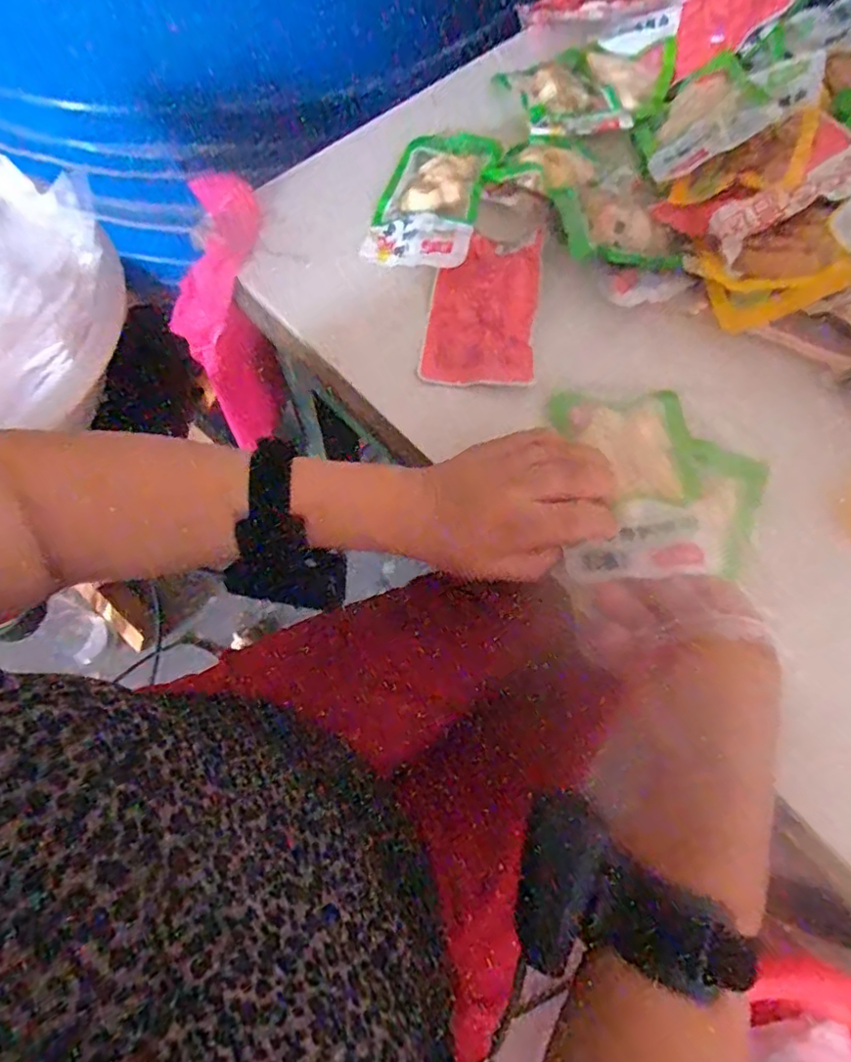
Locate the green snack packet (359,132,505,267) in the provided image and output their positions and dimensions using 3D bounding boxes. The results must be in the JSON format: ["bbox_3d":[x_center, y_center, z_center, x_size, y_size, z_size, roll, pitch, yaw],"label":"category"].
[{"bbox_3d":[0.005,-0.254,0.466,0.078,0.020,0.132,15,69,5],"label":"green snack packet"}]

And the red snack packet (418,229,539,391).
[{"bbox_3d":[0.039,-0.154,0.430,0.076,0.015,0.116,5,69,1],"label":"red snack packet"}]

